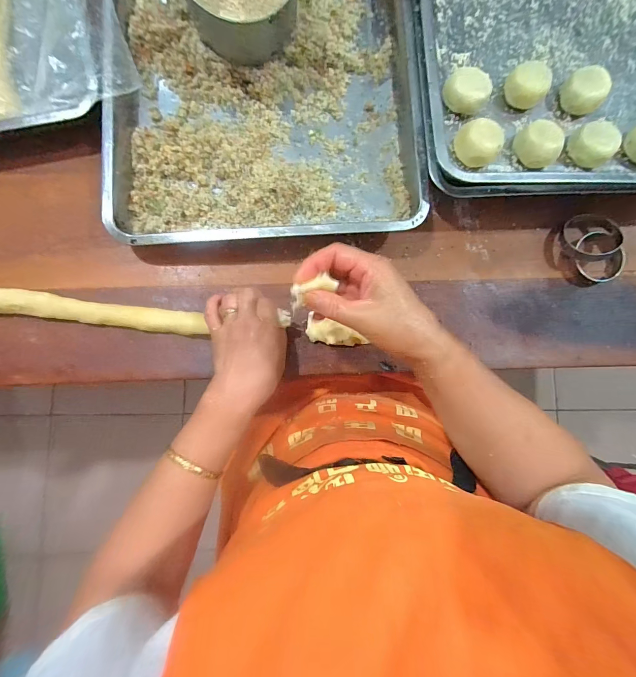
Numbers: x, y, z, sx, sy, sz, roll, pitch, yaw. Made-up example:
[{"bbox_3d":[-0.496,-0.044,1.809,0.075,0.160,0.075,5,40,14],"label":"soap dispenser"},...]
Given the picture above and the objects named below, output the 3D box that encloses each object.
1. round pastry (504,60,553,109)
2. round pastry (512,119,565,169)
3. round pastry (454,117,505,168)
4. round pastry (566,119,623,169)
[{"bbox_3d":[0.262,-0.317,0.418,0.048,0.037,0.043,39,84,2],"label":"round pastry"},{"bbox_3d":[0.272,-0.238,0.407,0.042,0.029,0.050,-25,85,-4],"label":"round pastry"},{"bbox_3d":[0.195,-0.235,0.403,0.049,0.034,0.047,0,84,-2],"label":"round pastry"},{"bbox_3d":[0.342,-0.240,0.410,0.047,0.021,0.050,0,84,-2],"label":"round pastry"}]

